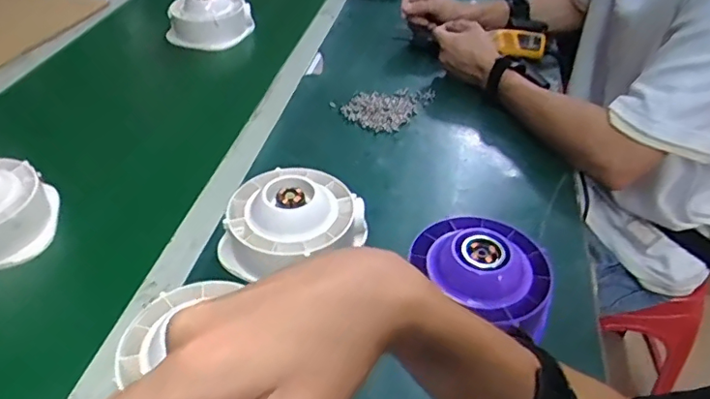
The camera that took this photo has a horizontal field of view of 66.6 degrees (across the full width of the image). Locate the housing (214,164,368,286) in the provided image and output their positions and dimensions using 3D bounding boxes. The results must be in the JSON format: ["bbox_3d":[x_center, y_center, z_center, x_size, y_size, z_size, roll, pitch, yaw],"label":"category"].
[{"bbox_3d":[-0.065,0.024,0.558,0.126,0.067,0.126,24,46,24],"label":"housing"}]

